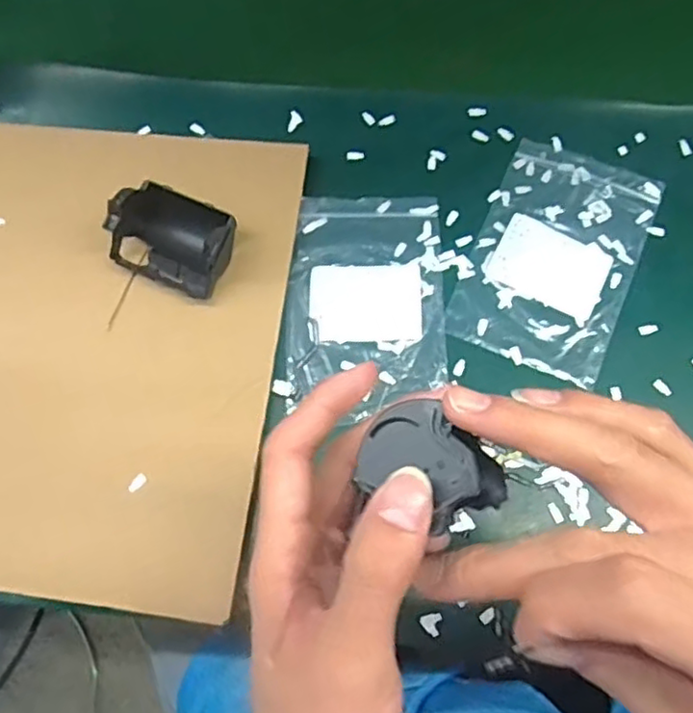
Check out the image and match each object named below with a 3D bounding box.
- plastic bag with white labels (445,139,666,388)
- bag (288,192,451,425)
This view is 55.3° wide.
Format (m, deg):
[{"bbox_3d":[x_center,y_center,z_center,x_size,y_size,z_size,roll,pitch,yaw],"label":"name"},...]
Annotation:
[{"bbox_3d":[0.135,-0.066,0.426,0.098,0.009,0.151,23,73,9],"label":"plastic bag with white labels"},{"bbox_3d":[0.014,-0.039,0.424,0.098,0.007,0.144,0,71,1],"label":"bag"}]

